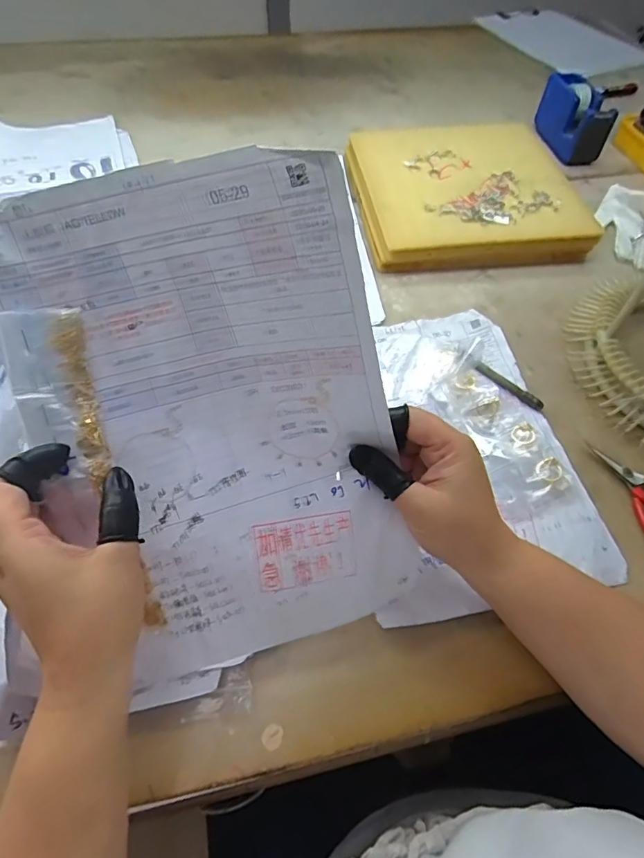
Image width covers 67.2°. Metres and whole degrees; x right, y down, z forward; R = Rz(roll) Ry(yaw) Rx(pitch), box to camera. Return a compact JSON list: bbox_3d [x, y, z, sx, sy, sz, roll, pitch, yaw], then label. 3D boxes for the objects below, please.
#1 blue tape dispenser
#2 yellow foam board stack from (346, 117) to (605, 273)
[{"bbox_3d":[0.365,-0.448,0.706,0.049,0.080,0.134,-5,56,-5],"label":"blue tape dispenser"},{"bbox_3d":[0.177,-0.306,0.621,0.263,0.042,0.273,-4,56,-5],"label":"yellow foam board stack"}]

